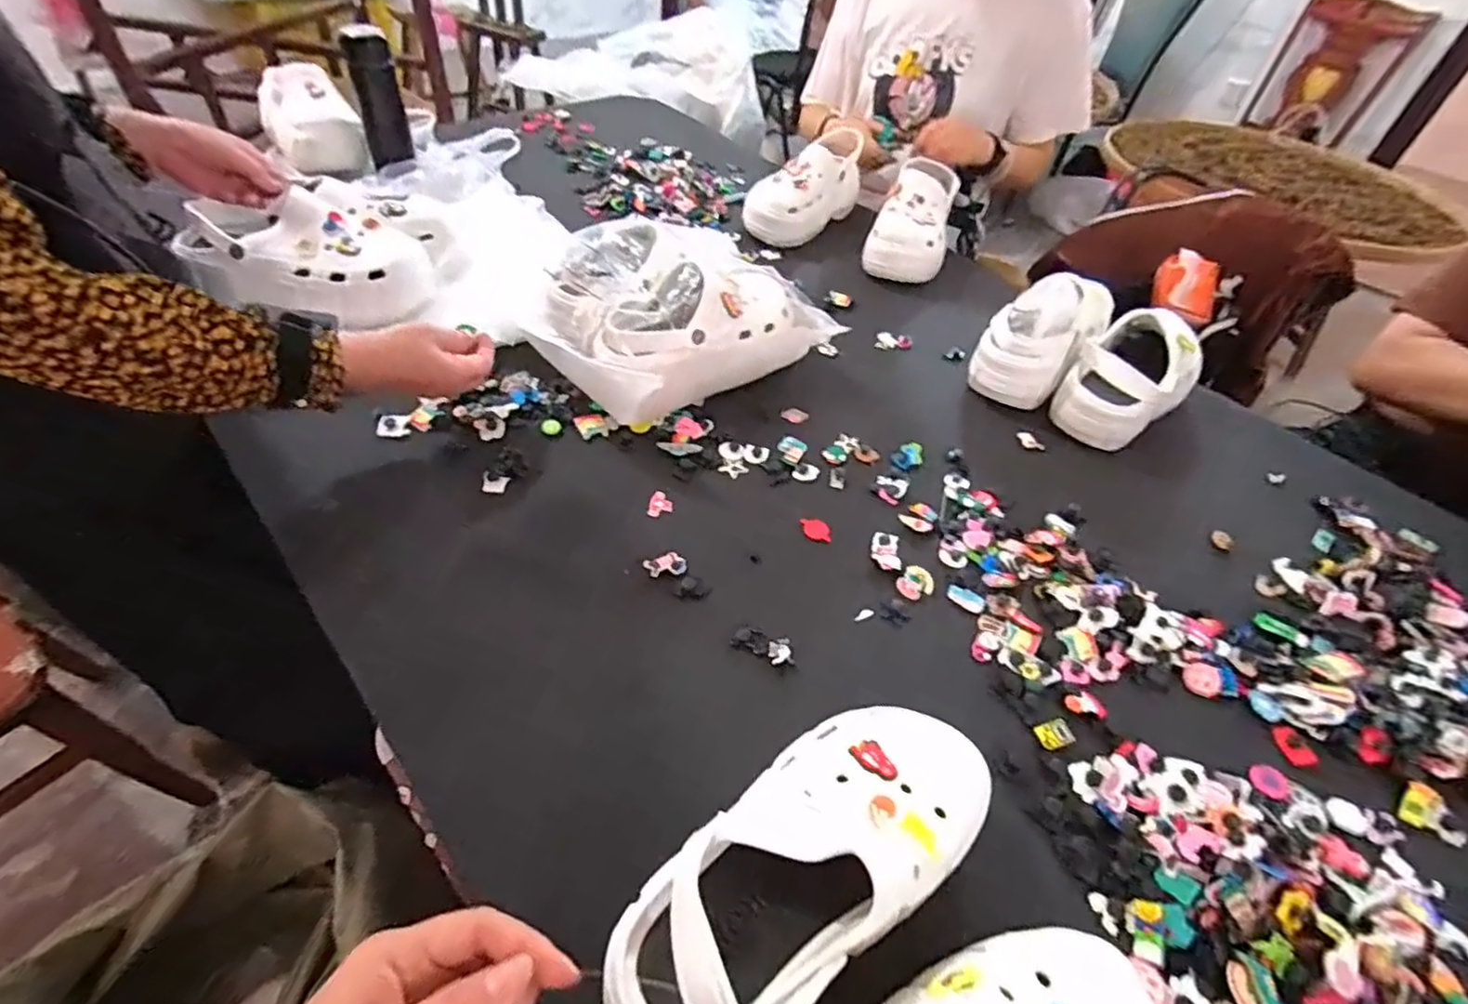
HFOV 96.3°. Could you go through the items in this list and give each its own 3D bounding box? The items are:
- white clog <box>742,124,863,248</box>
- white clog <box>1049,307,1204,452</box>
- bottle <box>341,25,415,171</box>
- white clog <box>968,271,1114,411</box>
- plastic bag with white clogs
[{"bbox_3d":[0.103,-0.481,1.016,0.091,0.100,0.222,31,51,21],"label":"white clog"},{"bbox_3d":[0.462,-0.145,0.762,0.223,0.098,0.105,-33,58,-31],"label":"white clog"},{"bbox_3d":[-0.497,-0.563,0.919,0.059,0.163,0.052,-10,28,-16],"label":"bottle"},{"bbox_3d":[0.380,-0.209,0.791,0.098,0.119,0.218,36,53,24],"label":"white clog"},{"bbox_3d":[-0.064,-0.206,0.719,0.266,0.114,0.224,-31,57,-30],"label":"plastic bag with white clogs"}]

